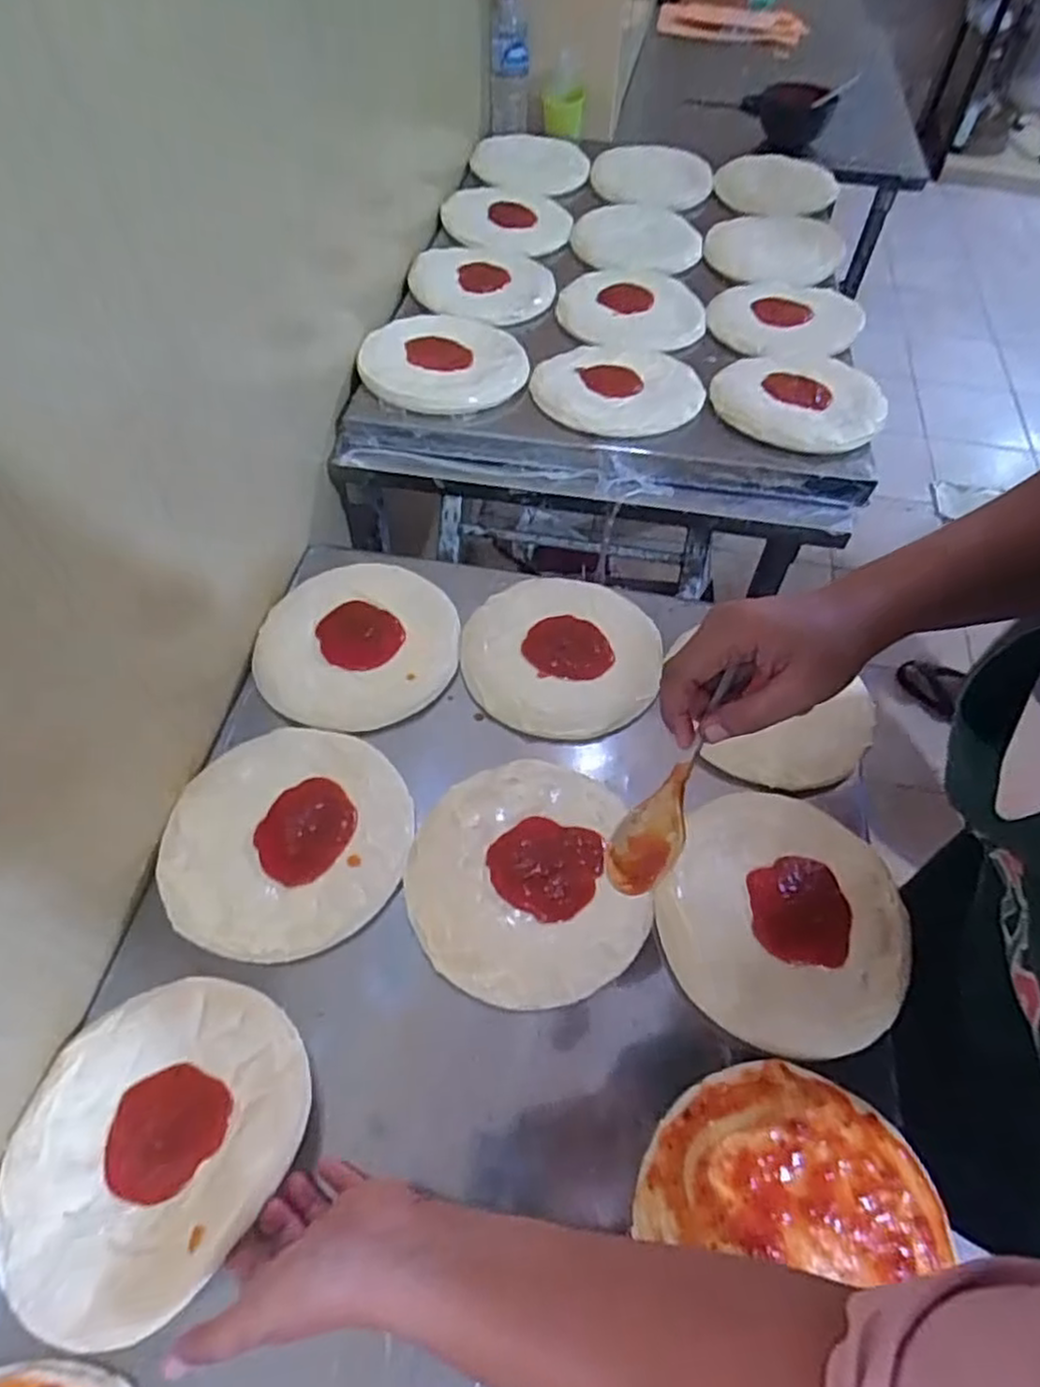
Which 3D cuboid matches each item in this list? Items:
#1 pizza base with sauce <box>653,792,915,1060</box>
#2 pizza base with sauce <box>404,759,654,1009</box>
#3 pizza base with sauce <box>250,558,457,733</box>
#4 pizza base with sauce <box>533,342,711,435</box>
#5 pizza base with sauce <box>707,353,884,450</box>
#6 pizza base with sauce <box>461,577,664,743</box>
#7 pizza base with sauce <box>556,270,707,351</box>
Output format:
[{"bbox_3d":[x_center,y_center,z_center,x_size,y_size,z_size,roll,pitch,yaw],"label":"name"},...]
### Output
[{"bbox_3d":[0.213,0.173,0.577,0.190,0.022,0.201,1,55,-1],"label":"pizza base with sauce"},{"bbox_3d":[0.003,0.142,0.589,0.180,0.016,0.200,-6,56,-6],"label":"pizza base with sauce"},{"bbox_3d":[-0.158,-0.055,0.721,0.184,0.019,0.190,3,55,1],"label":"pizza base with sauce"},{"bbox_3d":[0.122,-0.371,0.866,0.182,0.018,0.207,32,60,19],"label":"pizza base with sauce"},{"bbox_3d":[0.336,-0.362,0.867,0.190,0.019,0.206,24,58,15],"label":"pizza base with sauce"},{"bbox_3d":[0.041,-0.047,0.734,0.192,0.021,0.200,6,55,3],"label":"pizza base with sauce"},{"bbox_3d":[0.155,-0.527,0.996,0.205,0.018,0.197,1,55,-1],"label":"pizza base with sauce"}]

